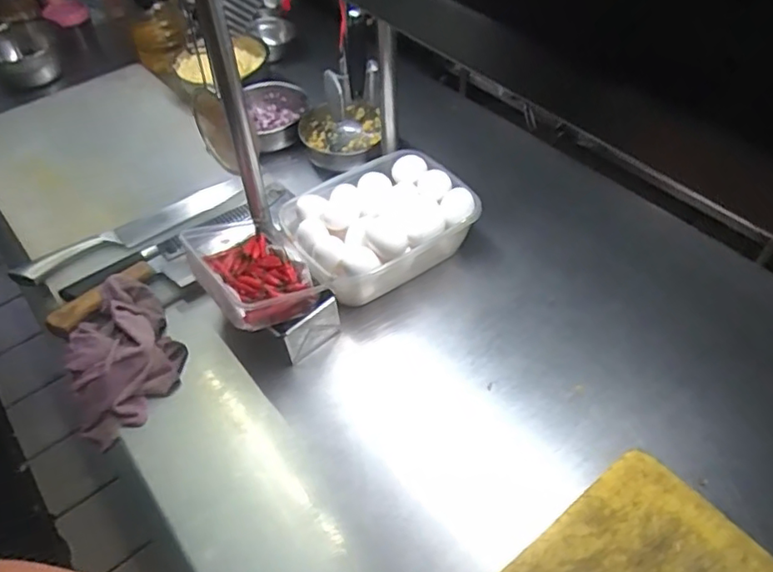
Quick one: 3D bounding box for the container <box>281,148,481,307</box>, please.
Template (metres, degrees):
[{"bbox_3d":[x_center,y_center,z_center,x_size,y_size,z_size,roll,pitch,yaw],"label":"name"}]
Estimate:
[{"bbox_3d":[-0.016,-0.074,0.778,0.230,0.088,0.179,-30,55,-22],"label":"container"}]

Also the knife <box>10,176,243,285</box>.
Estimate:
[{"bbox_3d":[-0.355,-0.083,0.832,0.319,0.031,0.046,-29,55,-22],"label":"knife"}]

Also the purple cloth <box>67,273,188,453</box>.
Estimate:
[{"bbox_3d":[-0.313,0.072,0.686,0.127,0.049,0.190,-24,53,-19],"label":"purple cloth"}]

